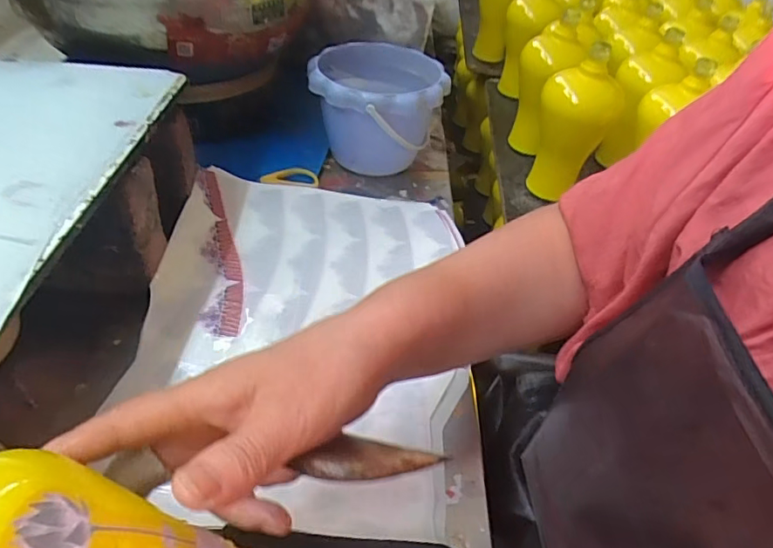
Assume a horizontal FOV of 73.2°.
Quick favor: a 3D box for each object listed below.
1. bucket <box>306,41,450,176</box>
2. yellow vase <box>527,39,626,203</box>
[{"bbox_3d":[-0.011,-0.184,0.602,0.144,0.112,0.142,6,42,-5],"label":"bucket"},{"bbox_3d":[0.245,-0.186,0.684,0.096,0.180,0.083,14,42,4],"label":"yellow vase"}]

